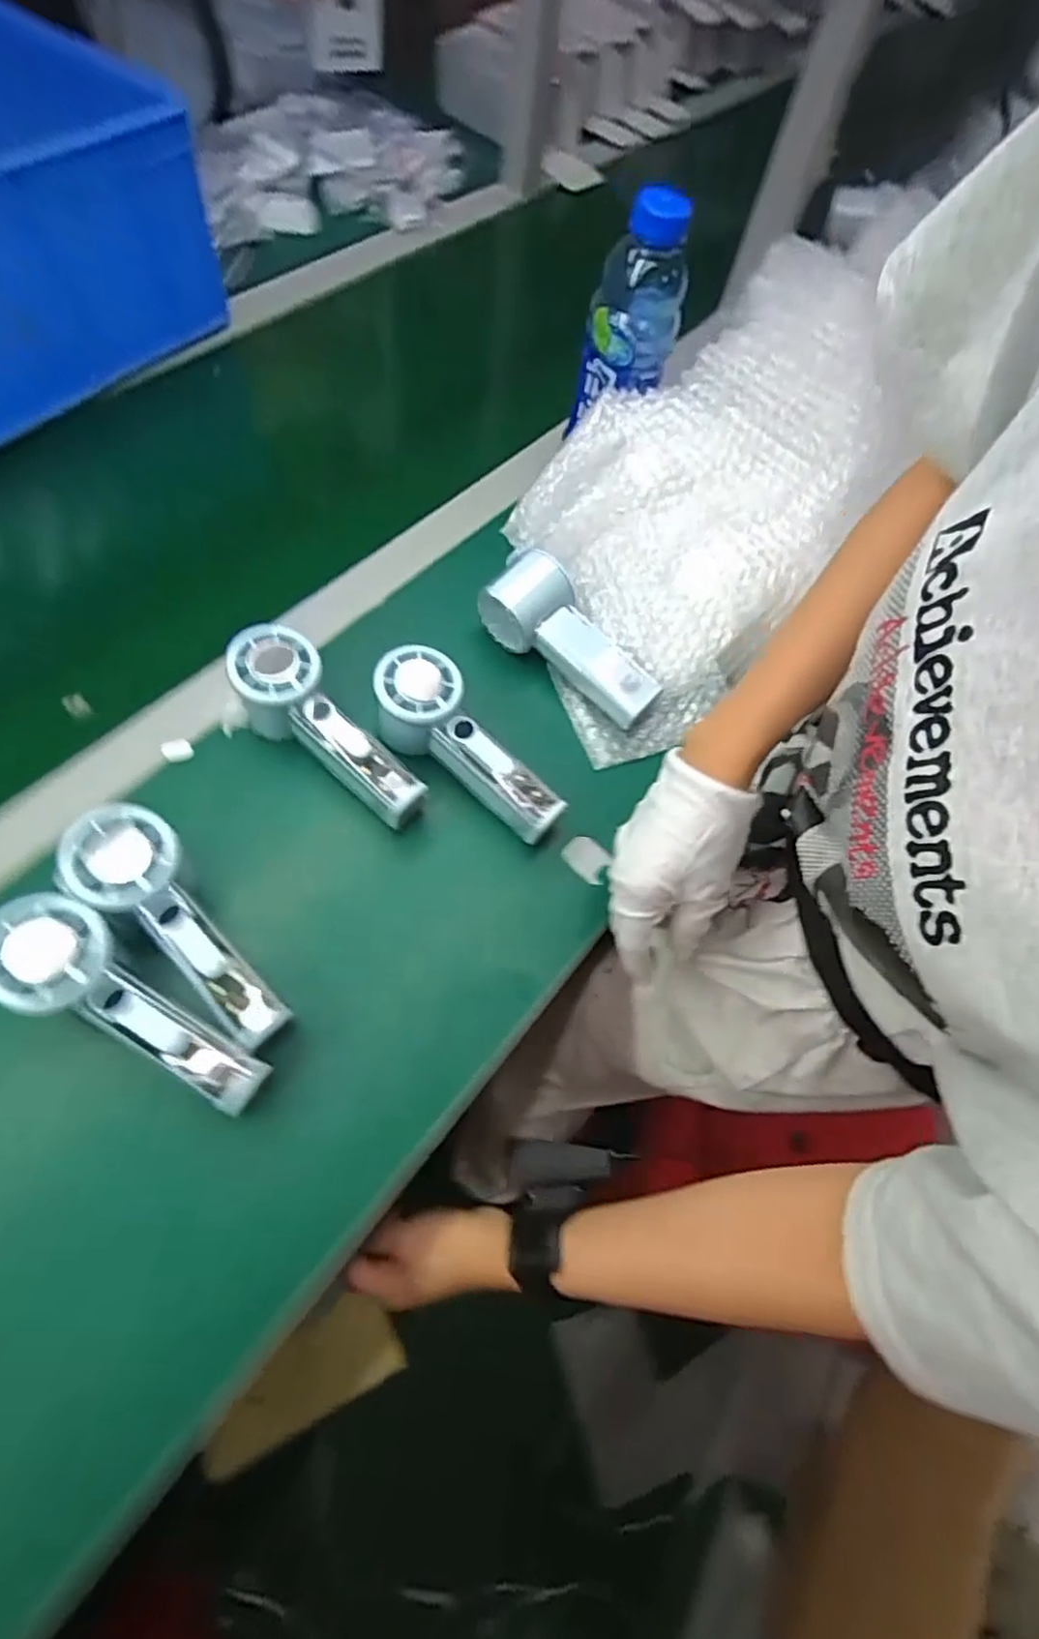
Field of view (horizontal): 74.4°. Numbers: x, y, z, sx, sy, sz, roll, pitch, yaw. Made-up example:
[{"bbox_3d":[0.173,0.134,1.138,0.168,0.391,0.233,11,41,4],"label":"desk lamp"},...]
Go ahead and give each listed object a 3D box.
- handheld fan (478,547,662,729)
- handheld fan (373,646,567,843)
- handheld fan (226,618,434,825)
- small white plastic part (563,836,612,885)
[{"bbox_3d":[0.038,-0.140,0.532,0.161,0.060,0.062,43,74,12],"label":"handheld fan"},{"bbox_3d":[-0.038,-0.048,0.474,0.153,0.043,0.058,45,74,-1],"label":"handheld fan"},{"bbox_3d":[-0.130,-0.060,0.467,0.158,0.049,0.056,45,74,-2],"label":"handheld fan"},{"bbox_3d":[0.048,0.027,0.484,0.033,0.007,0.027,32,72,9],"label":"small white plastic part"}]

